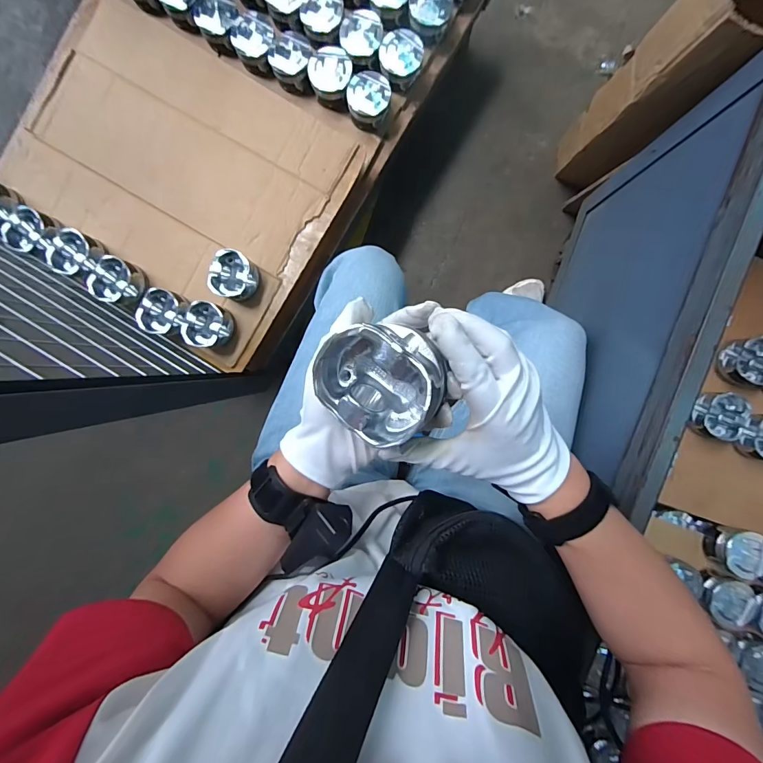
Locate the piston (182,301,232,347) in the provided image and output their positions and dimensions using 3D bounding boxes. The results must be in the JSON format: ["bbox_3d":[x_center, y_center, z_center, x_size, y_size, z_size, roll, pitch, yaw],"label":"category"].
[{"bbox_3d":[-0.334,-0.109,0.756,0.080,0.058,0.082,0,94,2],"label":"piston"}]

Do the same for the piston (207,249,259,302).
[{"bbox_3d":[-0.280,-0.199,0.753,0.078,0.058,0.084,0,94,2],"label":"piston"}]

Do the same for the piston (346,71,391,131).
[{"bbox_3d":[-0.024,-0.555,0.779,0.085,0.044,0.086,2,94,2],"label":"piston"}]

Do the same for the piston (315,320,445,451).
[{"bbox_3d":[-0.002,0.000,0.278,0.090,0.052,0.079,37,94,-1],"label":"piston"}]

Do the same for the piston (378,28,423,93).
[{"bbox_3d":[0.038,-0.633,0.772,0.086,0.042,0.087,0,94,2],"label":"piston"}]

